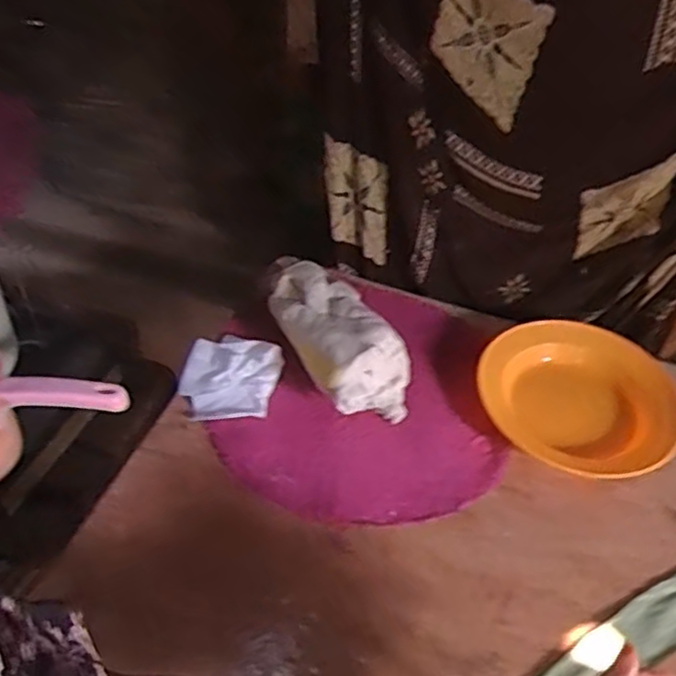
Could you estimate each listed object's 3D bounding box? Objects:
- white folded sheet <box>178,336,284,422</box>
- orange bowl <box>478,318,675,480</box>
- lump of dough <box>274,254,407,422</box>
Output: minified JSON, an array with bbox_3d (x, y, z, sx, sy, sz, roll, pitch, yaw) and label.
[{"bbox_3d":[-0.121,0.043,0.757,0.098,0.034,0.102,11,45,8],"label":"white folded sheet"},{"bbox_3d":[0.280,0.066,0.795,0.225,0.040,0.200,21,47,18],"label":"orange bowl"},{"bbox_3d":[-0.004,0.001,0.778,0.108,0.095,0.216,-25,51,-26],"label":"lump of dough"}]

